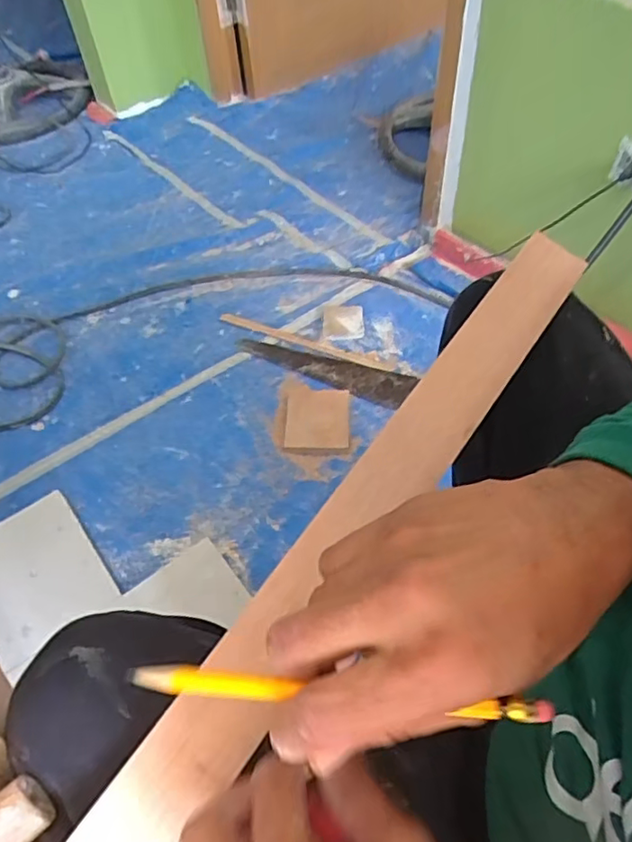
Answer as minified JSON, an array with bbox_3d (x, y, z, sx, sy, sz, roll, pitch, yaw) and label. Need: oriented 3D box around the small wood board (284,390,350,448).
[{"bbox_3d":[0.003,-0.004,1.037,0.110,0.006,0.120,-1,57,5],"label":"small wood board"}]

